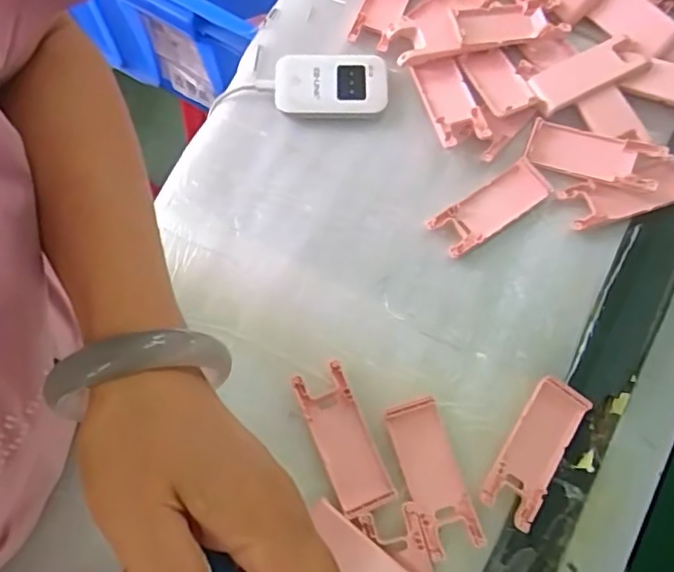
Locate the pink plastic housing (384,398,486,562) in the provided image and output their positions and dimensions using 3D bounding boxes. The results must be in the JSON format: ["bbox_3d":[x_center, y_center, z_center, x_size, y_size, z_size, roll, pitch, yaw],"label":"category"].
[{"bbox_3d":[0.067,0.132,0.431,0.040,0.010,0.100,-16,72,-5],"label":"pink plastic housing"}]

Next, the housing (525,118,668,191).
[{"bbox_3d":[0.211,-0.109,0.508,0.101,0.022,0.041,21,73,8],"label":"housing"}]

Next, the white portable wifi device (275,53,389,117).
[{"bbox_3d":[-0.004,-0.175,0.538,0.096,0.015,0.057,0,71,1],"label":"white portable wifi device"}]

